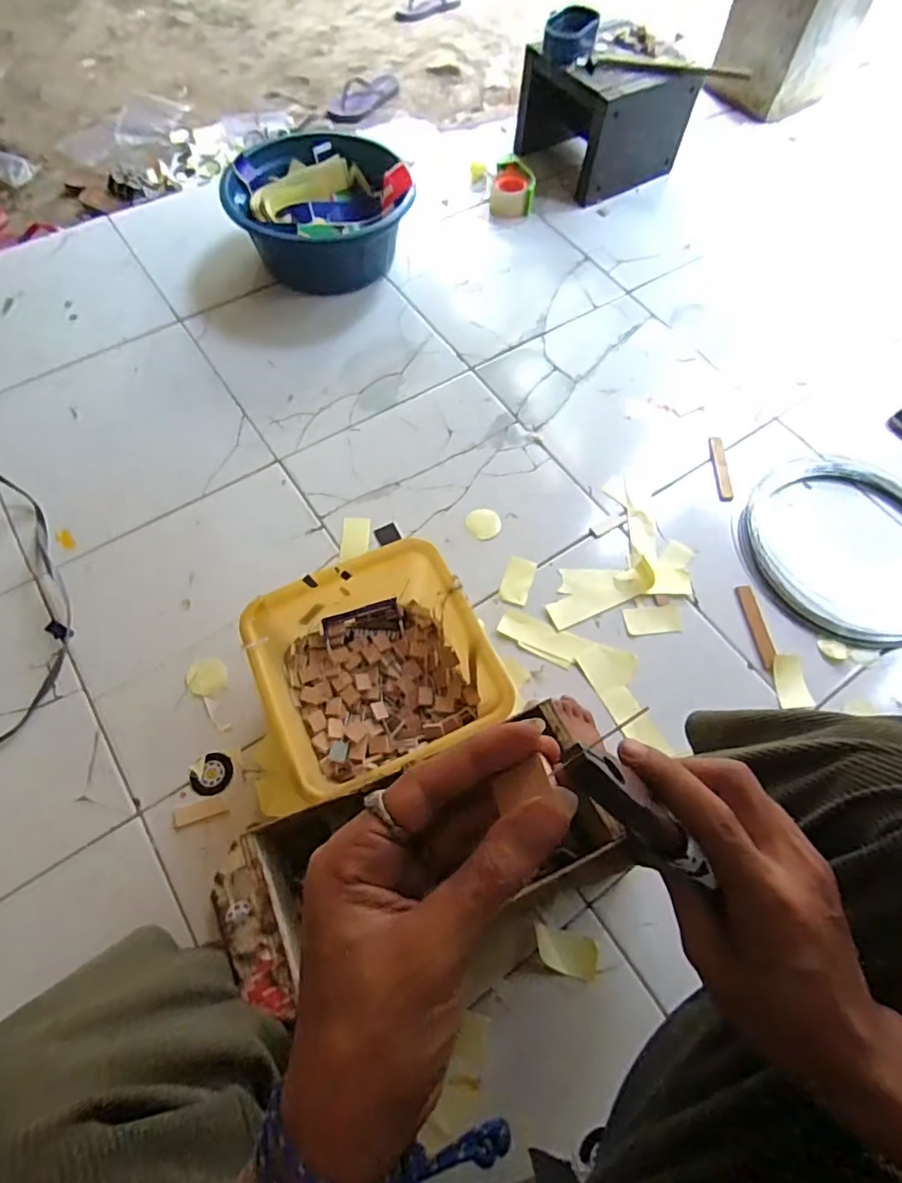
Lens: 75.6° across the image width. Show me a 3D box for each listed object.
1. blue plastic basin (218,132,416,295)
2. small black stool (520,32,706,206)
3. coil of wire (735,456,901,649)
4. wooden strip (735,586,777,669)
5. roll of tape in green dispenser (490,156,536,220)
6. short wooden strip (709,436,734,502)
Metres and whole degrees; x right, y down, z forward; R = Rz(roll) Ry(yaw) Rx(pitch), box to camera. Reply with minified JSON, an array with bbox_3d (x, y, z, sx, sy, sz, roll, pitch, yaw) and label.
[{"bbox_3d":[-0.253,-0.741,1.145,0.325,0.154,0.324,1,66,-2],"label":"blue plastic basin"},{"bbox_3d":[0.326,-1.031,1.264,0.304,0.217,0.257,-29,70,-14],"label":"small black stool"},{"bbox_3d":[0.676,-0.058,0.947,0.400,0.033,0.353,42,71,15],"label":"coil of wire"},{"bbox_3d":[0.469,0.050,0.888,0.025,0.004,0.131,-6,66,-5],"label":"wooden strip"},{"bbox_3d":[0.133,-0.875,1.263,0.093,0.069,0.096,2,65,-1],"label":"roll of tape in green dispenser"},{"bbox_3d":[0.473,-0.215,1.017,0.027,0.010,0.133,3,65,-1],"label":"short wooden strip"}]

